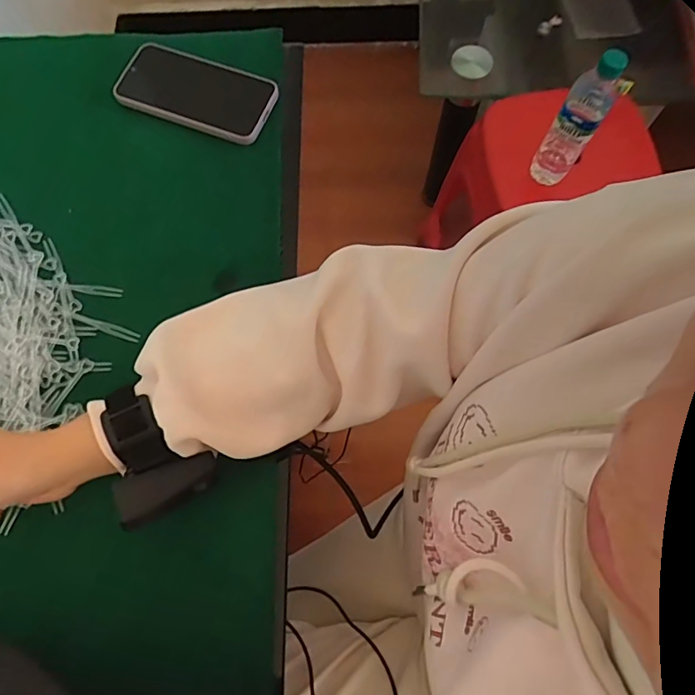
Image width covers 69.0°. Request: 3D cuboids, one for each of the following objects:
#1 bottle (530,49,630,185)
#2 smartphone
[{"bbox_3d":[0.341,-0.337,0.762,0.069,0.232,0.054,28,75,11],"label":"bottle"},{"bbox_3d":[-0.156,-0.266,0.526,0.164,0.016,0.079,21,74,7],"label":"smartphone"}]

